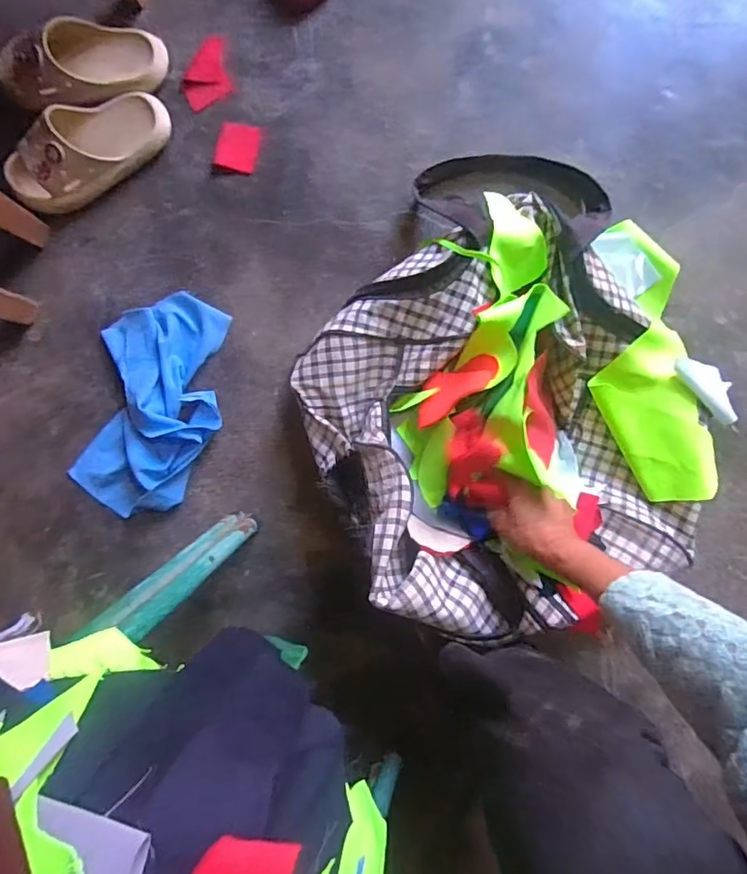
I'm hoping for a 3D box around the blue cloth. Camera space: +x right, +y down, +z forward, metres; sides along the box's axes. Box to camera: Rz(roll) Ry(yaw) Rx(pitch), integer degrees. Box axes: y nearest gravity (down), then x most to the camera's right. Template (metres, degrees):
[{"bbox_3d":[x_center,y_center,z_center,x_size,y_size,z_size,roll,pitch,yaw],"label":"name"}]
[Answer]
[{"bbox_3d":[-0.277,-0.041,0.658,0.160,0.033,0.278,15,90,3],"label":"blue cloth"}]

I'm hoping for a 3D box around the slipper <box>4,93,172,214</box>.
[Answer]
[{"bbox_3d":[-0.359,-0.362,0.655,0.211,0.063,0.084,-28,88,2],"label":"slipper"}]

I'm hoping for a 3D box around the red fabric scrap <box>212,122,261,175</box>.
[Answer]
[{"bbox_3d":[-0.175,-0.374,0.671,0.050,0.009,0.060,13,90,3],"label":"red fabric scrap"}]

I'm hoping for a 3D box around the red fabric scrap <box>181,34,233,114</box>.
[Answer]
[{"bbox_3d":[-0.219,-0.473,0.677,0.073,0.006,0.071,-28,88,2],"label":"red fabric scrap"}]

